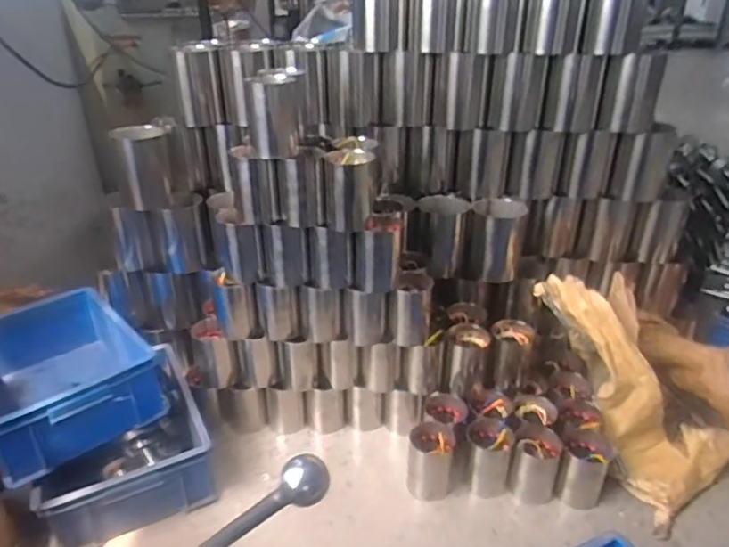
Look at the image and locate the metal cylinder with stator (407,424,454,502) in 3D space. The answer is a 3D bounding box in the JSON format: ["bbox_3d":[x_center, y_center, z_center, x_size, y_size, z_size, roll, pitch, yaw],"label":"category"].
[{"bbox_3d":[0.130,0.369,1.092,0.086,0.135,0.085,3,28,6],"label":"metal cylinder with stator"}]

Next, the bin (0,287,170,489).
[{"bbox_3d":[-0.604,0.201,1.084,0.281,0.152,0.364,-23,35,-36],"label":"bin"}]

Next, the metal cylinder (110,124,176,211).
[{"bbox_3d":[-0.472,-0.232,1.208,0.097,0.179,0.101,-7,29,-12],"label":"metal cylinder"}]

